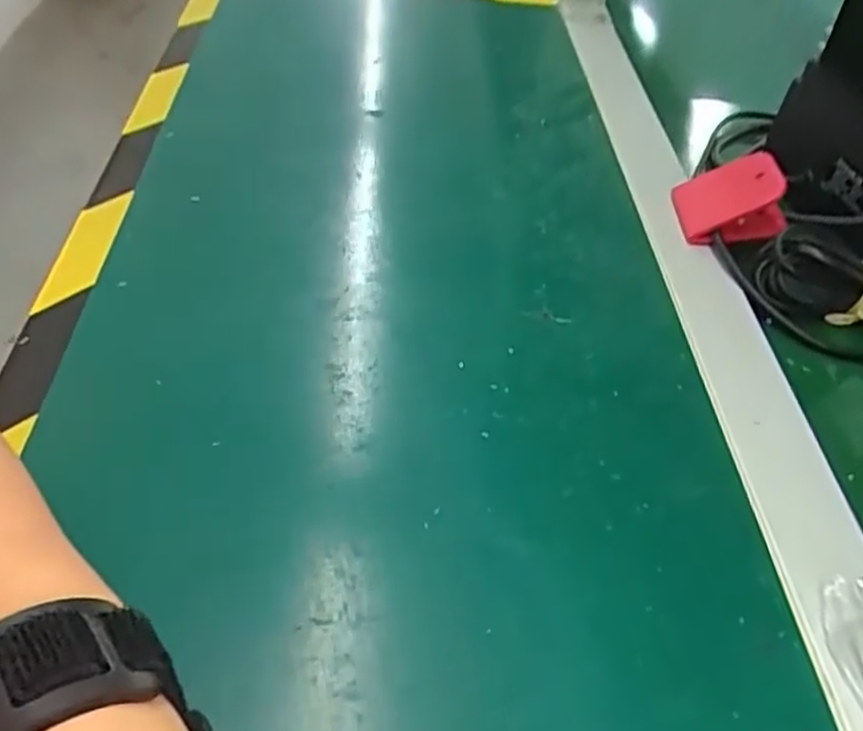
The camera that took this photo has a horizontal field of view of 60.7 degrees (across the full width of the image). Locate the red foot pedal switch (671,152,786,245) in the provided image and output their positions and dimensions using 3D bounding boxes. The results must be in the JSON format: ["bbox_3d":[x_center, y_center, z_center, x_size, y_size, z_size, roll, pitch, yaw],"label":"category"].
[{"bbox_3d":[0.168,-0.092,0.407,0.058,0.036,0.045,5,46,-2],"label":"red foot pedal switch"}]

